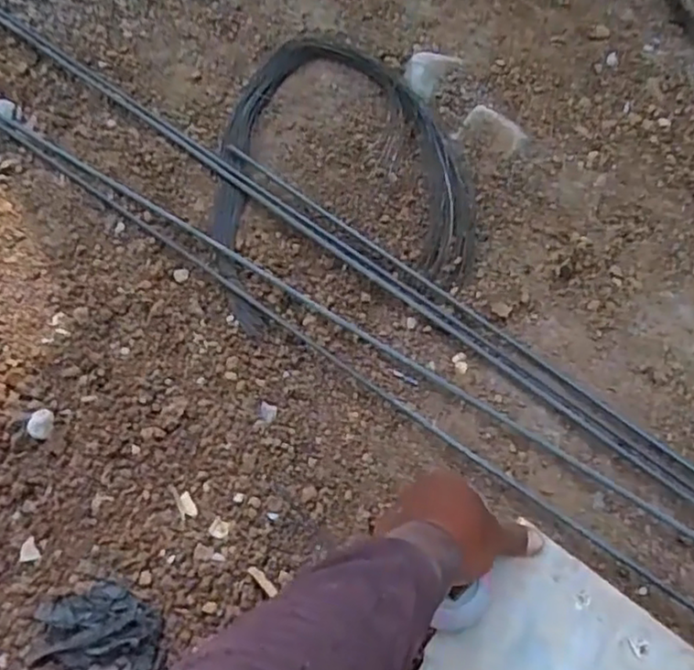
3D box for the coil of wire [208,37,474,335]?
[{"bbox_3d":[-0.025,-0.212,0.746,0.279,0.039,0.396,-11,65,-6],"label":"coil of wire"}]

